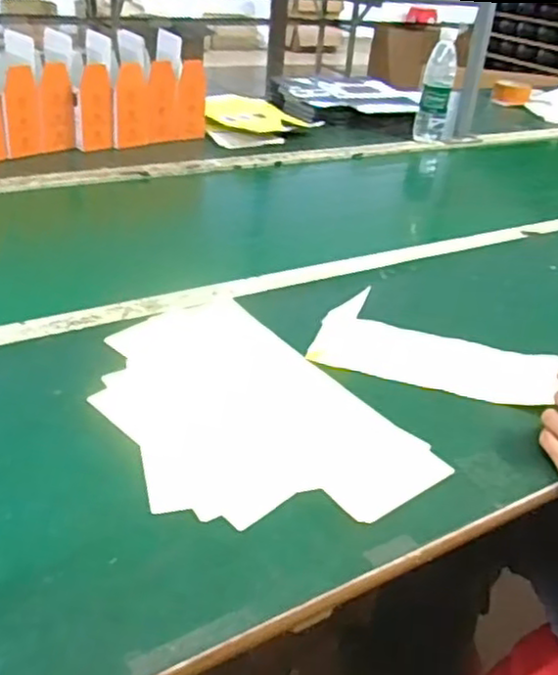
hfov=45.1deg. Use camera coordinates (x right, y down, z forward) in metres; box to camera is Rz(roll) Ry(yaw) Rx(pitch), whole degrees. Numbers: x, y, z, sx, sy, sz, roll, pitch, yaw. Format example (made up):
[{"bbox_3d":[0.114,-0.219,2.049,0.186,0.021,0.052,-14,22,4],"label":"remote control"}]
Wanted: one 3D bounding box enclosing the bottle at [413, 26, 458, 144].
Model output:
[{"bbox_3d":[0.334,-0.523,1.427,0.068,0.229,0.063,11,32,9],"label":"bottle"}]

